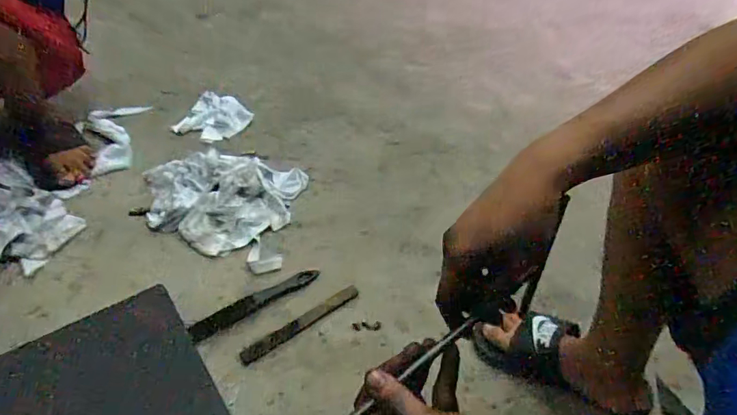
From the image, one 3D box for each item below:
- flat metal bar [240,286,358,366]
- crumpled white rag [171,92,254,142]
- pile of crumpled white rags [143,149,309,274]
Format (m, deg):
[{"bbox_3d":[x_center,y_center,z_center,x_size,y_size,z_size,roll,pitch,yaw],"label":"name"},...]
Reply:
[{"bbox_3d":[-0.117,0.207,0.817,0.243,0.008,0.028,-28,54,-31],"label":"flat metal bar"},{"bbox_3d":[-0.412,-0.243,1.227,0.177,0.028,0.155,16,63,11],"label":"crumpled white rag"},{"bbox_3d":[-0.306,-0.032,0.990,0.352,0.066,0.291,17,45,9],"label":"pile of crumpled white rags"}]

